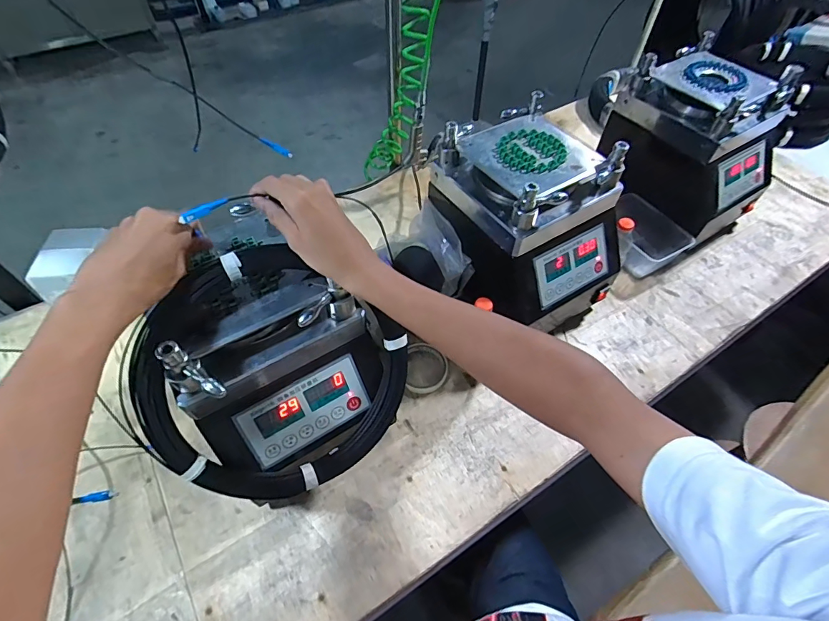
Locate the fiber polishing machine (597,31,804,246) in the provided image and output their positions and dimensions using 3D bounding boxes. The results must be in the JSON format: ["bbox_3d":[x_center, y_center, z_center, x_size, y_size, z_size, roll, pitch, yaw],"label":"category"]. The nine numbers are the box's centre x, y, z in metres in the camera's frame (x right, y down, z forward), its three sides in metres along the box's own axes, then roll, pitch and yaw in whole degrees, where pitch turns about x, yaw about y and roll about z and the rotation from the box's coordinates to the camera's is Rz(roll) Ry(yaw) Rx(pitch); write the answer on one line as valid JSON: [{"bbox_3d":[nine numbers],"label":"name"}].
[{"bbox_3d":[0.552,-0.328,0.854,0.207,0.276,0.290,-29,59,-20],"label":"fiber polishing machine"}]

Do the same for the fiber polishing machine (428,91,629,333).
[{"bbox_3d":[0.188,-0.137,0.716,0.231,0.280,0.273,-23,57,-17],"label":"fiber polishing machine"}]

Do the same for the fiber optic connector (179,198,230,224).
[{"bbox_3d":[-0.201,-0.099,0.406,0.009,0.009,0.045,33,49,18],"label":"fiber optic connector"}]

